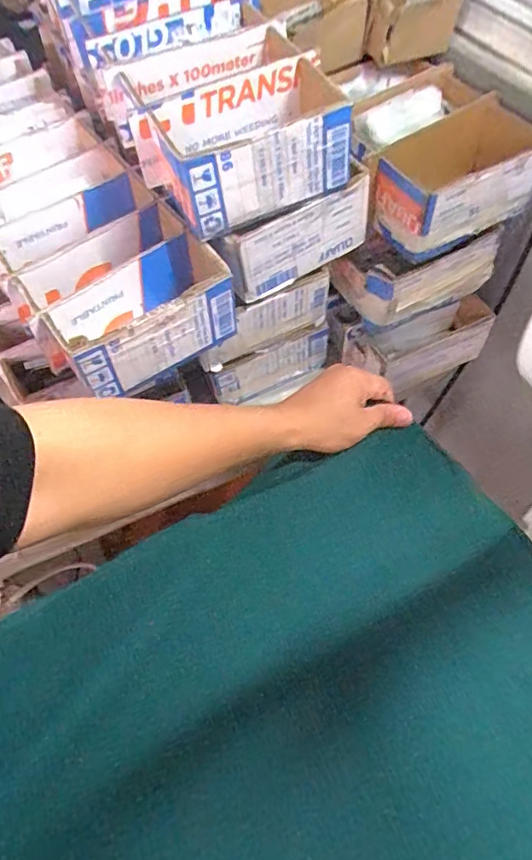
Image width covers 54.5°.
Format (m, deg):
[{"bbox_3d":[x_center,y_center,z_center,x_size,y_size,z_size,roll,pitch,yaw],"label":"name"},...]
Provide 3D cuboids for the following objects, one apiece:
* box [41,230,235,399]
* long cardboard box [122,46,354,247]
[{"bbox_3d":[-0.106,-0.100,0.460,0.157,0.074,0.075,-35,64,-17],"label":"box"},{"bbox_3d":[-0.009,-0.250,0.463,0.192,0.079,0.105,-22,61,-10],"label":"long cardboard box"}]

